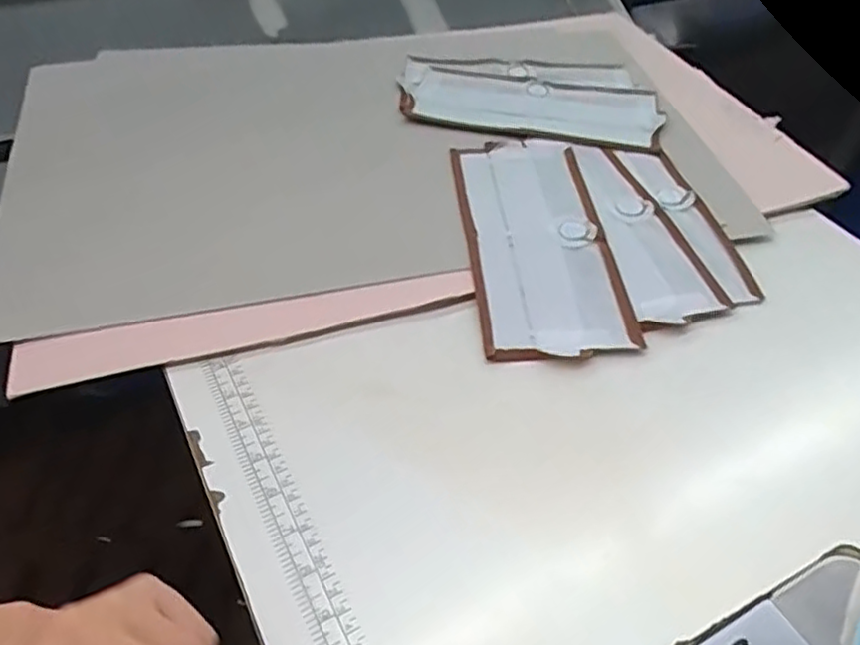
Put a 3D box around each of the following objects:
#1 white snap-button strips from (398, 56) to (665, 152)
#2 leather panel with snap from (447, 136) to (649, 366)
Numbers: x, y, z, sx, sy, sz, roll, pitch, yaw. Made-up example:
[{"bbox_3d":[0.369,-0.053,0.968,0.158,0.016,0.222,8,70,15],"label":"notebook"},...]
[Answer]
[{"bbox_3d":[0.094,-0.218,0.641,0.238,0.016,0.146,2,48,3],"label":"white snap-button strips"},{"bbox_3d":[0.080,-0.070,0.506,0.102,0.008,0.232,-4,48,-3],"label":"leather panel with snap"}]

